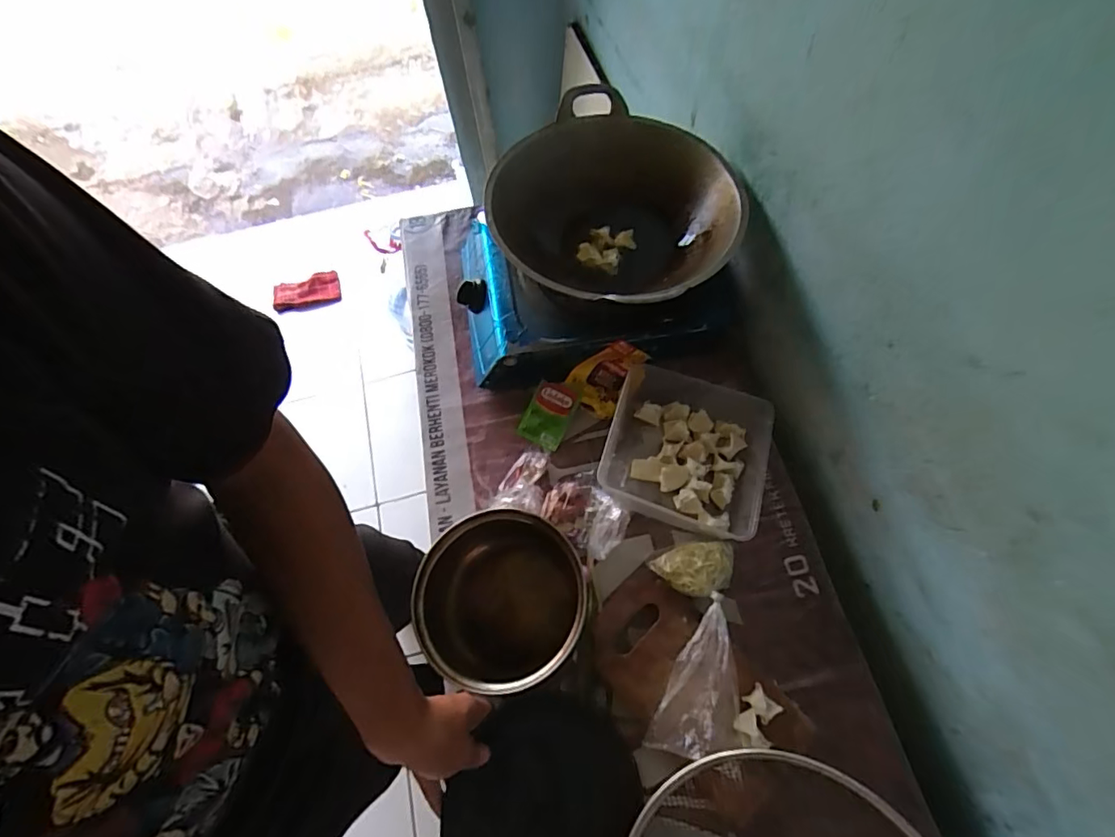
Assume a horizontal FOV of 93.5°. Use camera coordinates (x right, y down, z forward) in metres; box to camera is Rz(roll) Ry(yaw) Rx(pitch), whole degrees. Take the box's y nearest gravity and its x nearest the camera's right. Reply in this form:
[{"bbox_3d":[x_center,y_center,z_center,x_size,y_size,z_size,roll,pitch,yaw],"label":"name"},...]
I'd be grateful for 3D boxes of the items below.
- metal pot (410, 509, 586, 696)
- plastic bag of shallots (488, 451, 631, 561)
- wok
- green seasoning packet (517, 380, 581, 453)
[{"bbox_3d":[-0.063,0.217,0.623,0.187,0.118,0.184,-1,64,3],"label":"metal pot"},{"bbox_3d":[0.007,0.103,0.678,0.173,0.066,0.109,22,67,13],"label":"plastic bag of shallots"},{"bbox_3d":[0.073,-0.276,0.719,0.340,0.107,0.331,33,70,18],"label":"wok"},{"bbox_3d":[-0.013,-0.009,0.756,0.061,0.011,0.093,26,88,14],"label":"green seasoning packet"}]

